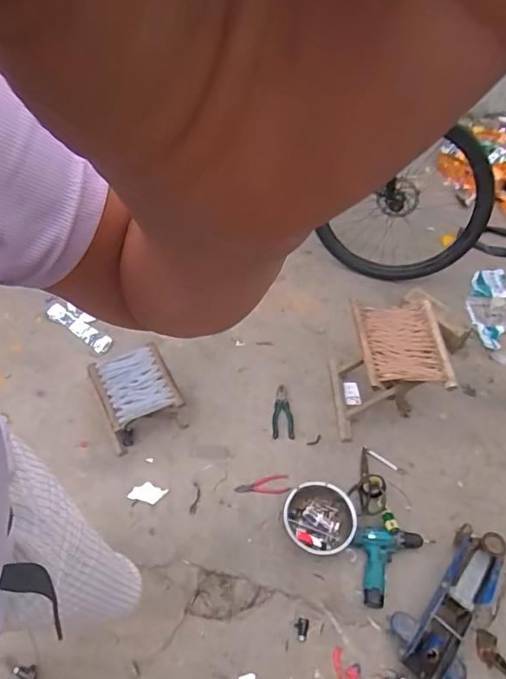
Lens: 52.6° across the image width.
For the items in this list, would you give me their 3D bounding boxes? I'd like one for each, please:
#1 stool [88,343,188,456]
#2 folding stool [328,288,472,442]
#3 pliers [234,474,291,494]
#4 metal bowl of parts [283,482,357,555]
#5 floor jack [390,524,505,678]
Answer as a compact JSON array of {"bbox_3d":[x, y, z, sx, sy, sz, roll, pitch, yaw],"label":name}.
[{"bbox_3d":[-0.335,0.168,1.486,0.207,0.160,0.239,-19,61,-22],"label":"stool"},{"bbox_3d":[0.391,0.088,1.514,0.253,0.310,0.321,2,55,-9],"label":"folding stool"},{"bbox_3d":[0.025,0.403,1.420,0.148,0.015,0.058,0,49,-5],"label":"pliers"},{"bbox_3d":[0.179,0.470,1.345,0.185,0.055,0.173,5,55,-7],"label":"metal bowl of parts"},{"bbox_3d":[0.487,0.618,1.207,0.391,0.131,0.177,-35,58,-30],"label":"floor jack"}]

